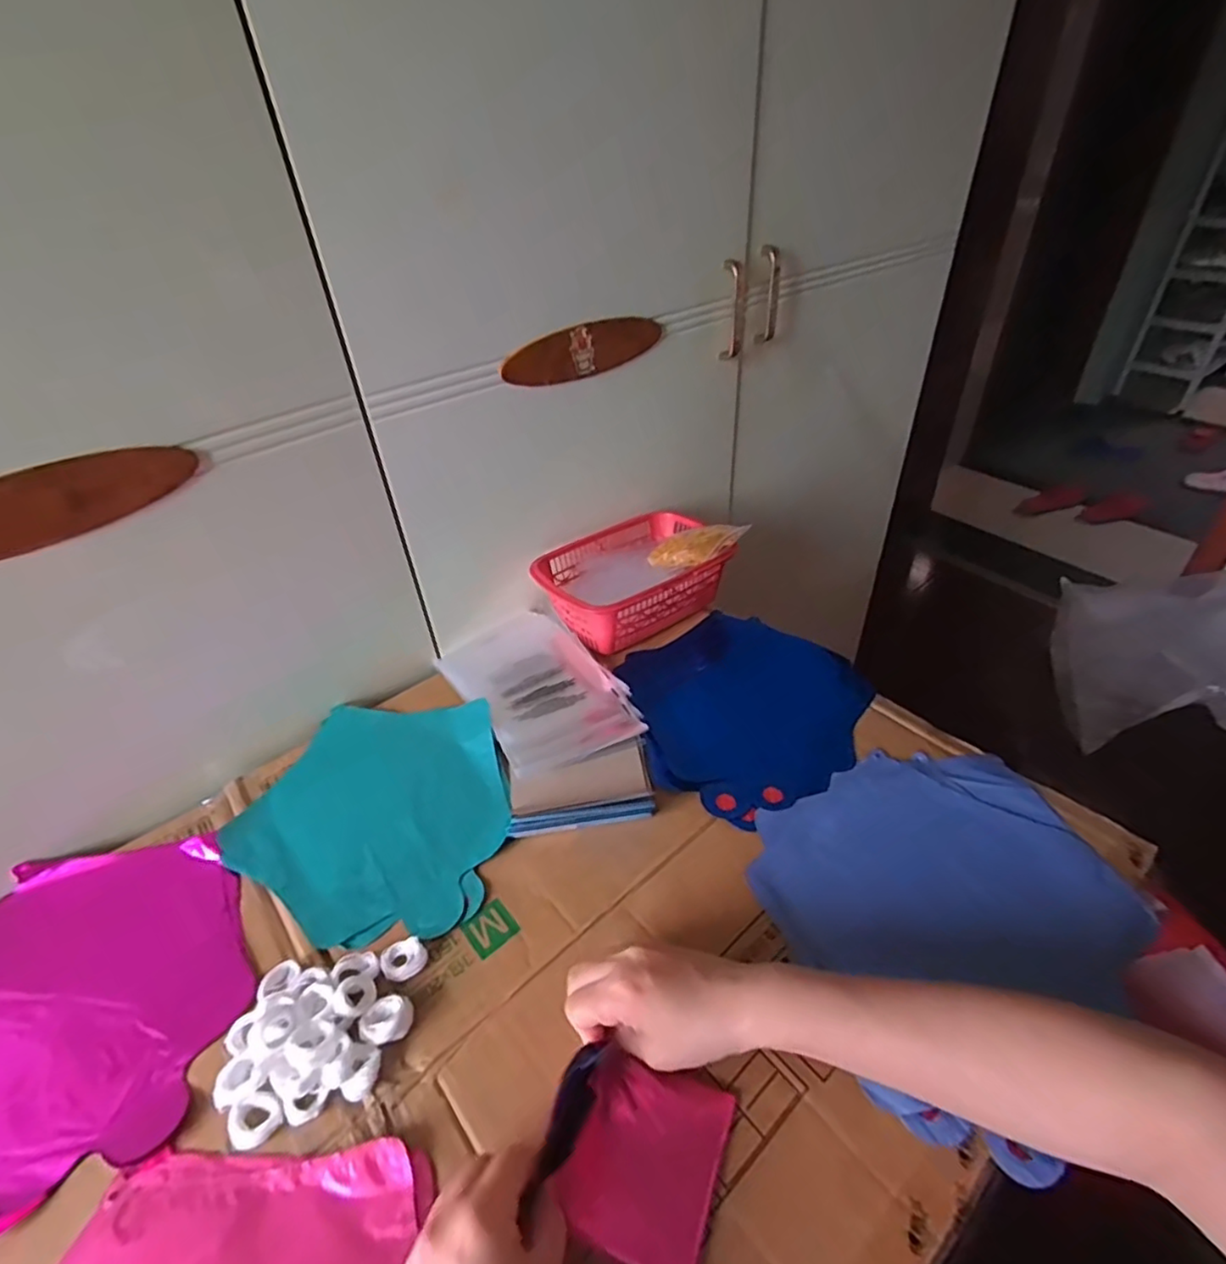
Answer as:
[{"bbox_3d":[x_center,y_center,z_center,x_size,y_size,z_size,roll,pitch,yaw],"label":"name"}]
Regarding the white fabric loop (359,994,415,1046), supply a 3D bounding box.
[{"bbox_3d":[-0.143,0.248,0.405,0.030,0.018,0.026,-7,38,-3],"label":"white fabric loop"}]

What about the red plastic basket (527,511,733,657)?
[{"bbox_3d":[0.022,-0.061,0.738,0.217,0.071,0.150,-24,42,-23],"label":"red plastic basket"}]

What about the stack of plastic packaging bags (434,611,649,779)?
[{"bbox_3d":[-0.076,0.051,0.639,0.135,0.024,0.237,-24,42,-23],"label":"stack of plastic packaging bags"}]

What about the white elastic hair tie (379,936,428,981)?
[{"bbox_3d":[-0.144,0.224,0.438,0.026,0.010,0.028,-3,38,2],"label":"white elastic hair tie"}]

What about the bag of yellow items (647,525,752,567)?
[{"bbox_3d":[0.094,-0.096,0.718,0.113,0.019,0.056,-14,34,21],"label":"bag of yellow items"}]

